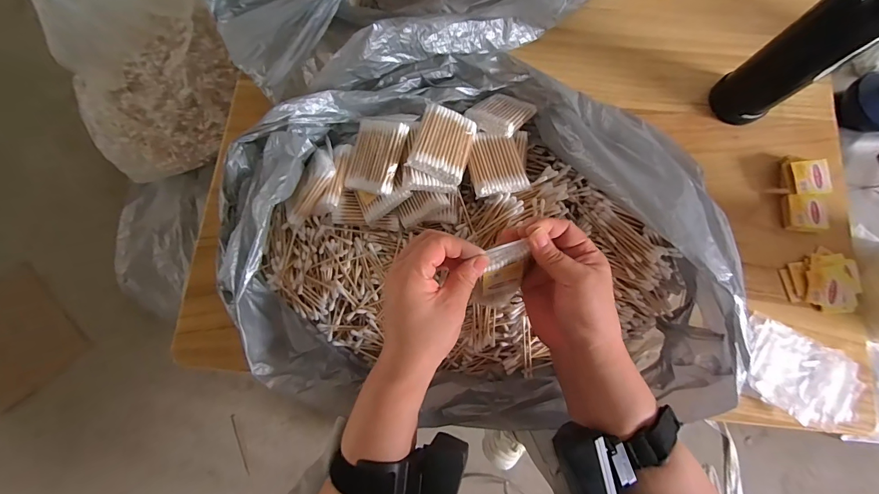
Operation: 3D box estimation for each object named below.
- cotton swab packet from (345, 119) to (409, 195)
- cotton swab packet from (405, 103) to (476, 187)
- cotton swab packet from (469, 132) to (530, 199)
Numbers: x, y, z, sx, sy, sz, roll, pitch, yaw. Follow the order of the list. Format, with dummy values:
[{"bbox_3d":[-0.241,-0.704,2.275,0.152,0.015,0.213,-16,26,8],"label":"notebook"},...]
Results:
[{"bbox_3d":[-0.066,-0.093,0.381,0.057,0.014,0.073,12,90,21],"label":"cotton swab packet"},{"bbox_3d":[0.004,-0.105,0.375,0.057,0.012,0.074,20,68,-11],"label":"cotton swab packet"},{"bbox_3d":[0.059,-0.087,0.387,0.055,0.012,0.068,-7,78,-3],"label":"cotton swab packet"}]

